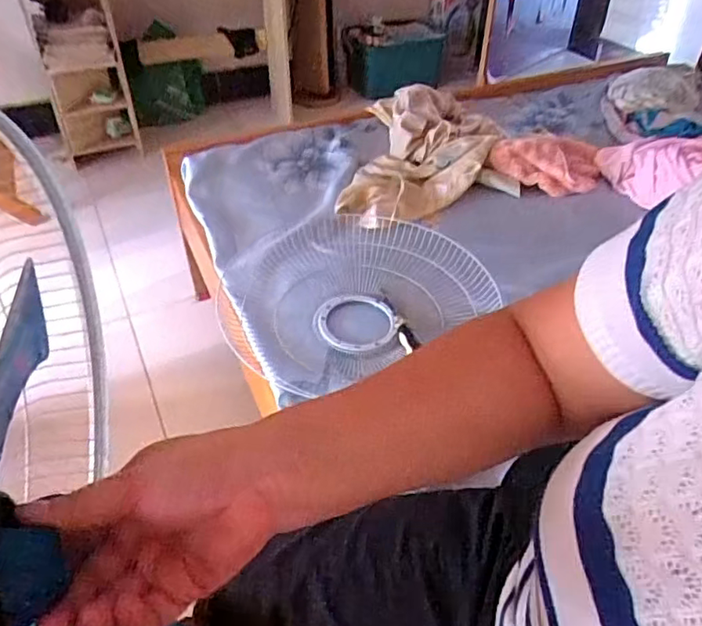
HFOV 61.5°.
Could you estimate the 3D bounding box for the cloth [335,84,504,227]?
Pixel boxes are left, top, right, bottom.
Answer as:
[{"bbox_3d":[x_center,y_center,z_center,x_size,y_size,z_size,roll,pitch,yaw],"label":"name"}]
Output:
[{"bbox_3d":[0.160,-0.348,1.286,0.292,0.087,0.509,8,43,8],"label":"cloth"}]

